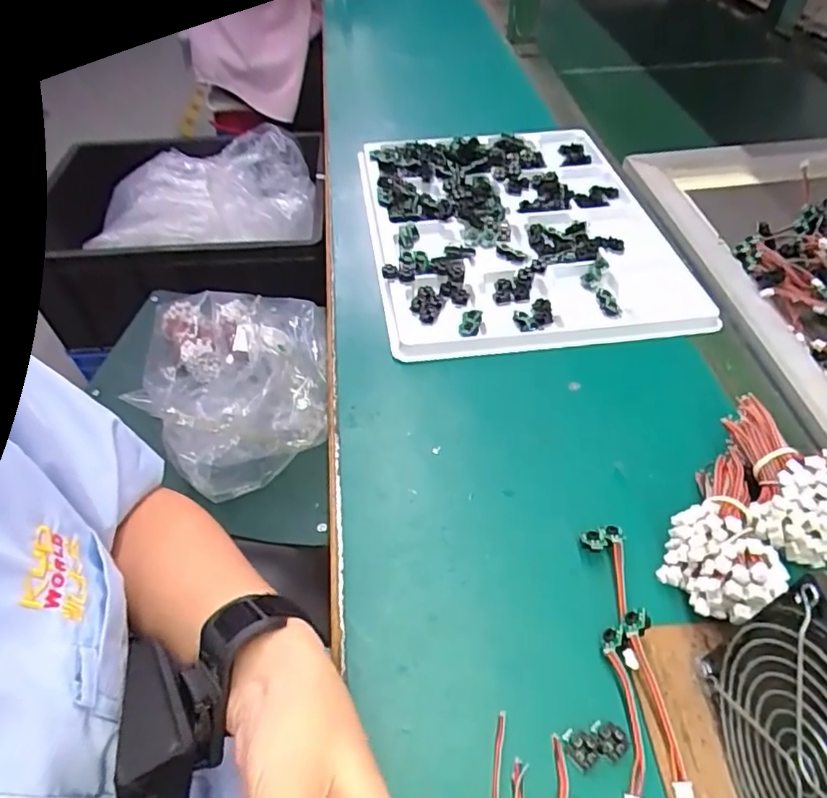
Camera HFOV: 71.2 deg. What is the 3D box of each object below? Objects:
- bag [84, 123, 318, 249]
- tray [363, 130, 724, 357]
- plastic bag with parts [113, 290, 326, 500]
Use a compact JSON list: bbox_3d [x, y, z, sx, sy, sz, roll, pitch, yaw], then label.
[{"bbox_3d":[-0.365,-0.373,1.030,0.406,0.119,0.226,4,49,4],"label":"bag"},{"bbox_3d":[0.099,-0.184,0.580,0.279,0.027,0.334,-6,49,-5],"label":"tray"},{"bbox_3d":[-0.232,-0.053,0.765,0.226,0.120,0.318,-11,50,-9],"label":"plastic bag with parts"}]

